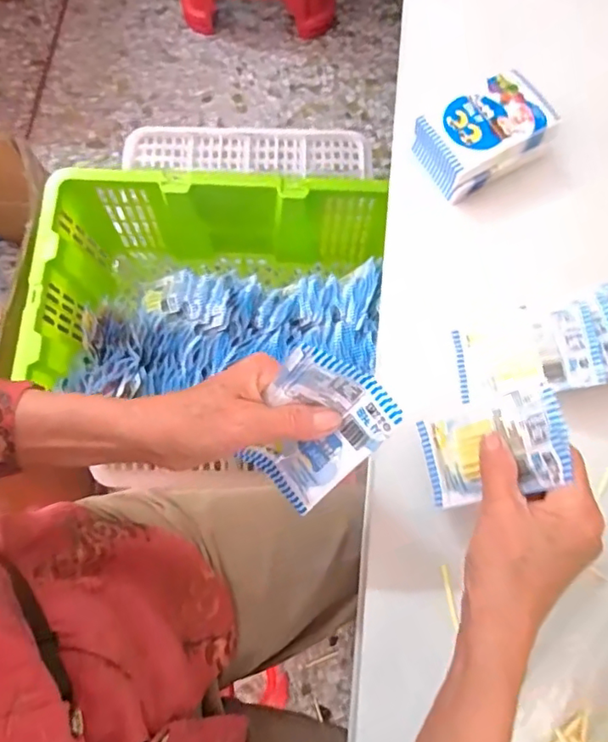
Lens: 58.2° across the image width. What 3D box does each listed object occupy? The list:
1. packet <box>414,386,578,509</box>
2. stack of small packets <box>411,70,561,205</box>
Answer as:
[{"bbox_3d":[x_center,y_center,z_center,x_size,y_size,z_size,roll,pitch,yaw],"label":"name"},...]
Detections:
[{"bbox_3d":[0.124,0.053,0.365,0.008,0.102,0.063,10,64,-39],"label":"packet"},{"bbox_3d":[0.157,-0.207,0.483,0.111,0.045,0.072,-27,77,-7],"label":"stack of small packets"}]

